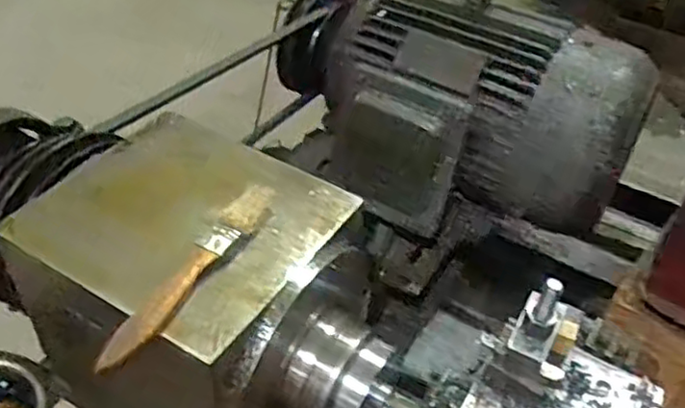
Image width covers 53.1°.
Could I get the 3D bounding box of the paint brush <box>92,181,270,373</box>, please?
[{"bbox_3d":[-0.084,0.036,0.390,0.021,0.013,0.150,23,45,19],"label":"paint brush"}]

